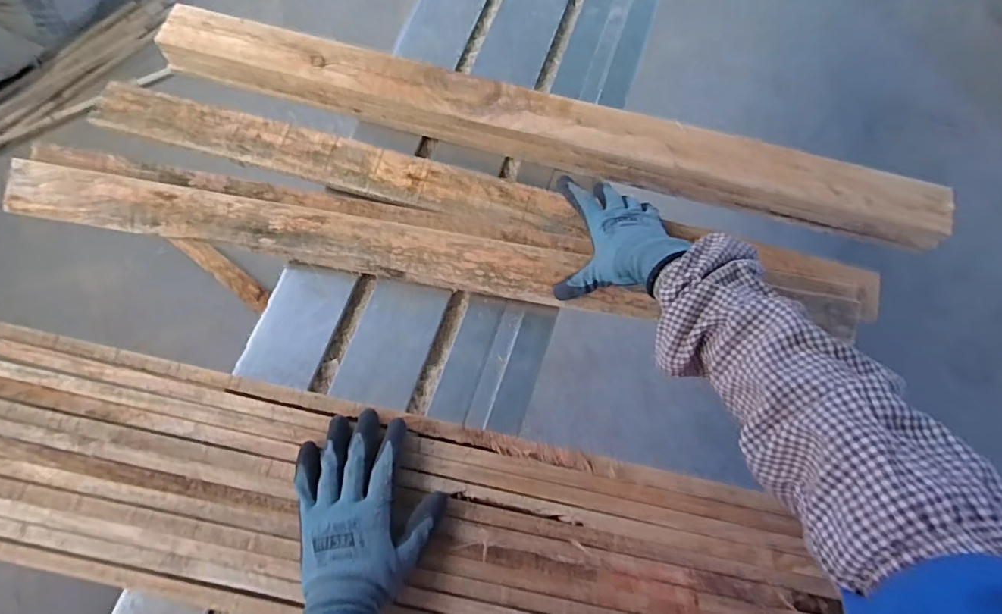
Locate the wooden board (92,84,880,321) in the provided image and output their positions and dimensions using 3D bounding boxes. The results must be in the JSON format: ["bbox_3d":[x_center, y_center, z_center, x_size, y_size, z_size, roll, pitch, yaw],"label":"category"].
[{"bbox_3d":[-0.029,-0.127,0.575,0.918,0.031,0.081,14,74,3],"label":"wooden board"}]

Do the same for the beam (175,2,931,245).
[{"bbox_3d":[0.043,-0.219,0.577,0.902,0.029,0.069,15,86,4],"label":"beam"}]

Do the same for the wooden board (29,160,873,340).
[{"bbox_3d":[-0.065,-0.062,0.544,0.948,0.033,0.075,9,74,1],"label":"wooden board"}]

